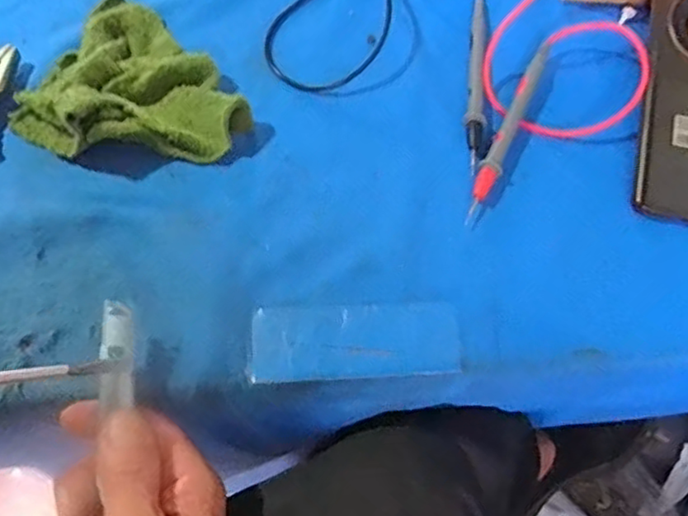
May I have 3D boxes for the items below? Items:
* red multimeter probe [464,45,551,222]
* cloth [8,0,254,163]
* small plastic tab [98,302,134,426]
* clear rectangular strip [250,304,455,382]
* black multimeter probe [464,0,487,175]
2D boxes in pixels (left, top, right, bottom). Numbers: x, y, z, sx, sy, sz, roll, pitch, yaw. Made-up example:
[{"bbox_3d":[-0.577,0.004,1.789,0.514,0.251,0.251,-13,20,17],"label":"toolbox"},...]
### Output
[{"bbox_3d":[0.105,-0.083,0.408,0.012,0.010,0.144,24,68,8],"label":"red multimeter probe"},{"bbox_3d":[-0.124,-0.109,0.394,0.127,0.039,0.117,24,68,8],"label":"cloth"},{"bbox_3d":[-0.114,0.047,0.319,0.015,0.009,0.050,-3,81,-3],"label":"small plastic tab"},{"bbox_3d":[0.007,0.045,0.347,0.112,0.006,0.039,-3,67,-3],"label":"clear rectangular strip"},{"bbox_3d":[0.089,-0.119,0.422,0.013,0.008,0.146,9,67,2],"label":"black multimeter probe"}]

